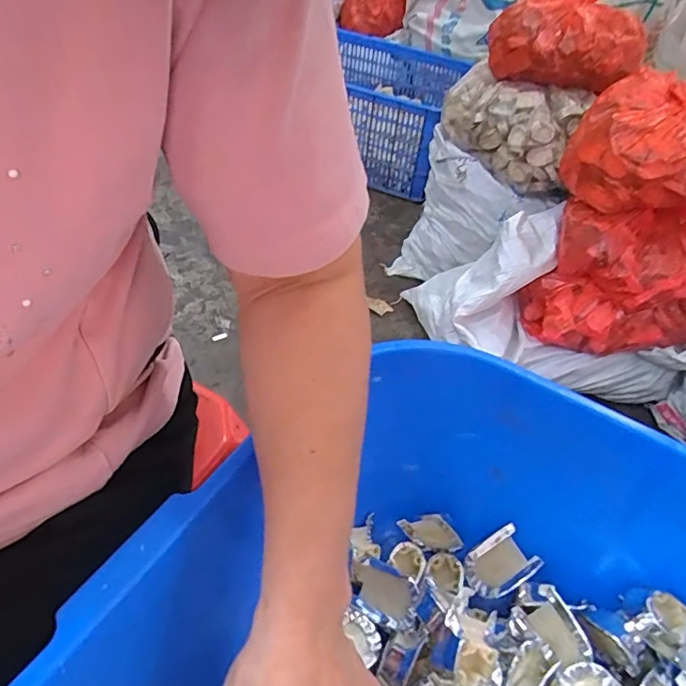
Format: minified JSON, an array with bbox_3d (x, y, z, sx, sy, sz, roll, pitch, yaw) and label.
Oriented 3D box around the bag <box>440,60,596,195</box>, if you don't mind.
[{"bbox_3d":[0.368,-0.492,1.189,0.139,0.181,0.341,-29,56,-29],"label":"bag"}]

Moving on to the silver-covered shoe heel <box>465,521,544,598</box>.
[{"bbox_3d":[0.118,0.169,0.406,0.054,0.017,0.040,-39,48,9],"label":"silver-covered shoe heel"}]

